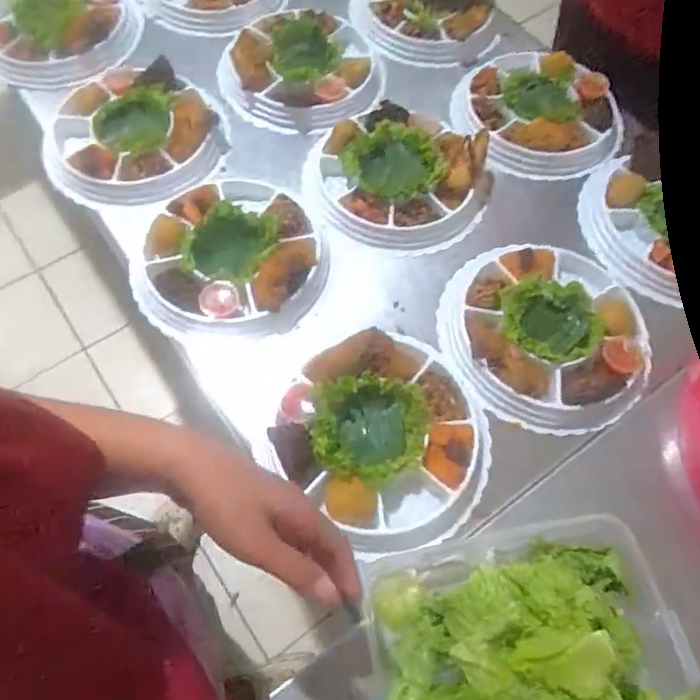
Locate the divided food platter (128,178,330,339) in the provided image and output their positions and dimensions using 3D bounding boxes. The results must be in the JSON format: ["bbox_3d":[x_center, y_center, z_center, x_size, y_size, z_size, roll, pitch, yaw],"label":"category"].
[{"bbox_3d":[-0.135,-0.109,0.644,0.220,0.045,0.220,0,63,-1],"label":"divided food platter"}]

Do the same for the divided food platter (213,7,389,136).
[{"bbox_3d":[-0.068,-0.382,0.787,0.218,0.047,0.210,0,63,-1],"label":"divided food platter"}]

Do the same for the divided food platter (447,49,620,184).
[{"bbox_3d":[0.250,-0.319,0.768,0.221,0.048,0.210,0,63,-1],"label":"divided food platter"}]

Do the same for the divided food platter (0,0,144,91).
[{"bbox_3d":[-0.408,-0.445,0.807,0.220,0.047,0.211,0,63,-1],"label":"divided food platter"}]

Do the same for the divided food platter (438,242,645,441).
[{"bbox_3d":[0.206,-0.023,0.613,0.208,0.042,0.208,0,63,-1],"label":"divided food platter"}]

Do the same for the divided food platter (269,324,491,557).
[{"bbox_3d":[0.038,0.079,0.553,0.197,0.057,0.191,0,63,-1],"label":"divided food platter"}]

